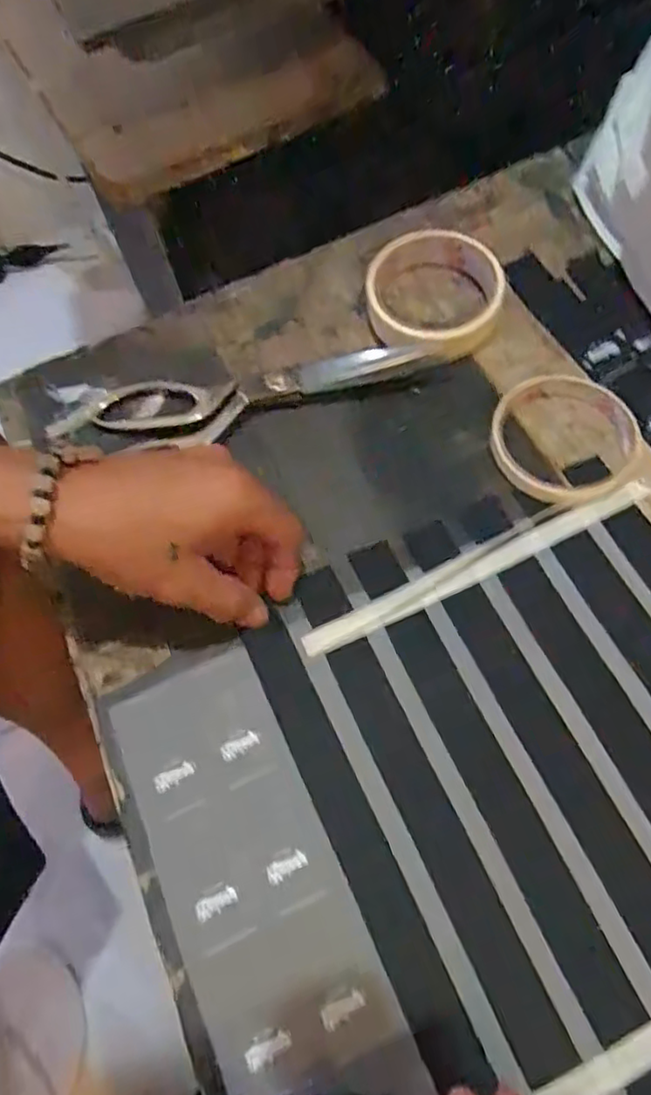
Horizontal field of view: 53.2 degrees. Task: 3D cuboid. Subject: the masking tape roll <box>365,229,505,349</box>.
[{"bbox_3d":[0.072,-0.174,0.434,0.087,0.023,0.083,-1,66,3],"label":"masking tape roll"}]

